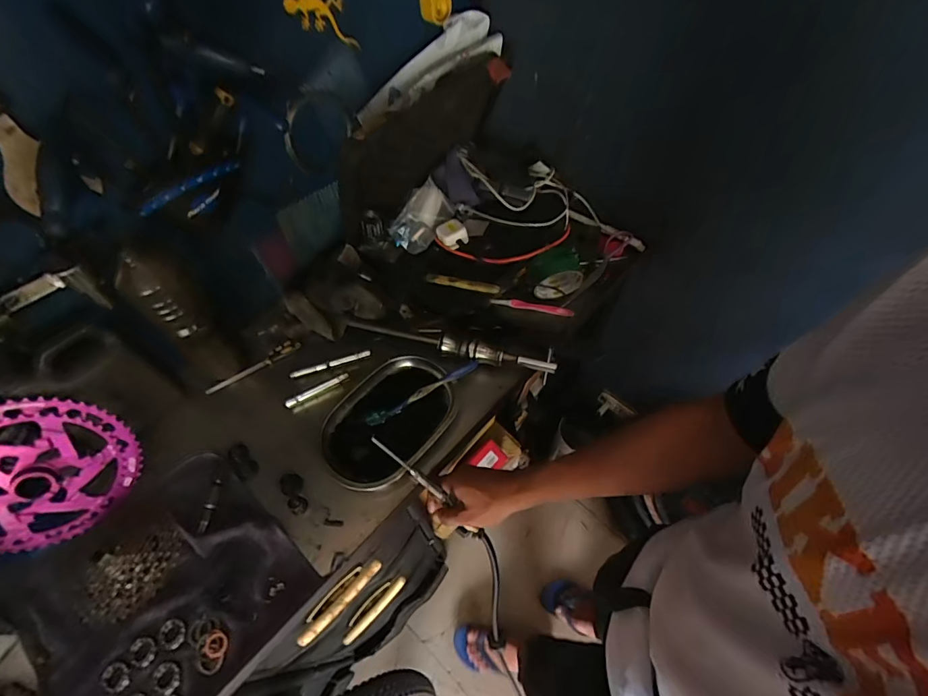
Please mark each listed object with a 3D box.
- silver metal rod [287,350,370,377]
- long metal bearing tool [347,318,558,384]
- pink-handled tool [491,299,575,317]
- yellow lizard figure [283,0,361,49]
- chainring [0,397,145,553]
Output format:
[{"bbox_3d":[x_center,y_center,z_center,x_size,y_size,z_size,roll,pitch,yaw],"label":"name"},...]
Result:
[{"bbox_3d":[-0.216,0.026,0.706,0.129,0.009,0.010,-16,58,-8],"label":"silver metal rod"},{"bbox_3d":[-0.028,-0.011,0.688,0.345,0.034,0.028,15,59,11],"label":"long metal bearing tool"},{"bbox_3d":[0.119,-0.073,0.758,0.141,0.011,0.012,10,58,9],"label":"pink-handled tool"},{"bbox_3d":[-0.182,-0.443,0.580,0.017,0.051,0.112,44,29,25],"label":"yellow lizard figure"},{"bbox_3d":[-0.519,0.155,0.524,0.019,0.192,0.199,26,75,45],"label":"chainring"}]

